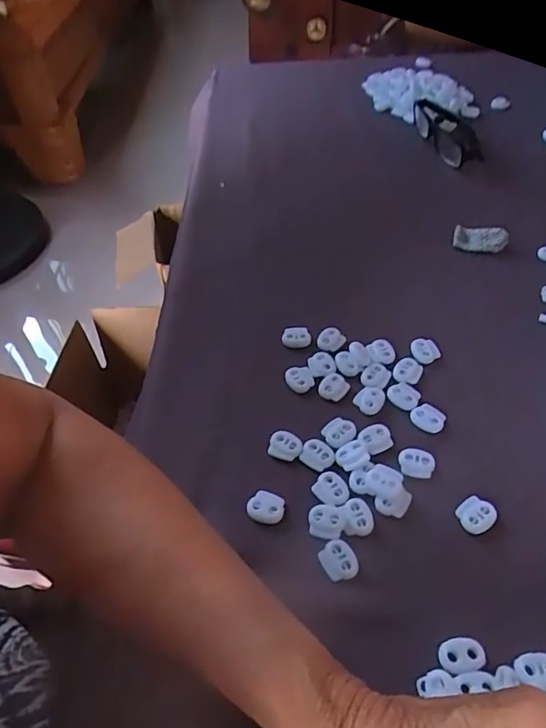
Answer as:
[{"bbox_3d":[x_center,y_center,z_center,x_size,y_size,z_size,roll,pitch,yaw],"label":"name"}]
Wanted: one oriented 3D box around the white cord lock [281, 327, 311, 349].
[{"bbox_3d":[0.018,-0.021,0.407,0.022,0.012,0.012,-3,49,2],"label":"white cord lock"}]

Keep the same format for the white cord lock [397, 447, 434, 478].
[{"bbox_3d":[0.092,0.063,0.330,0.022,0.006,0.018,7,50,10],"label":"white cord lock"}]

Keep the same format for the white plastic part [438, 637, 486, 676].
[{"bbox_3d":[0.094,0.145,0.257,0.022,0.004,0.015,-11,50,-6],"label":"white plastic part"}]

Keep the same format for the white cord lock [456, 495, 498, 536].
[{"bbox_3d":[0.121,0.090,0.307,0.022,0.005,0.020,-34,55,-23],"label":"white cord lock"}]

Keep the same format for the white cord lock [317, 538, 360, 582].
[{"bbox_3d":[0.037,0.111,0.291,0.019,0.004,0.021,-19,51,-13],"label":"white cord lock"}]

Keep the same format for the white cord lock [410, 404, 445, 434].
[{"bbox_3d":[0.106,0.037,0.353,0.018,0.004,0.022,-38,57,-25],"label":"white cord lock"}]

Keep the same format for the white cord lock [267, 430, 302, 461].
[{"bbox_3d":[0.008,0.053,0.342,0.021,0.004,0.017,14,52,15],"label":"white cord lock"}]

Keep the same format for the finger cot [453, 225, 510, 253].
[{"bbox_3d":[0.191,-0.116,0.475,0.047,0.015,0.023,18,53,18],"label":"finger cot"}]

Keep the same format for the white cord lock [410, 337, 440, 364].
[{"bbox_3d":[0.115,-0.011,0.389,0.021,0.004,0.019,-10,49,-5],"label":"white cord lock"}]

